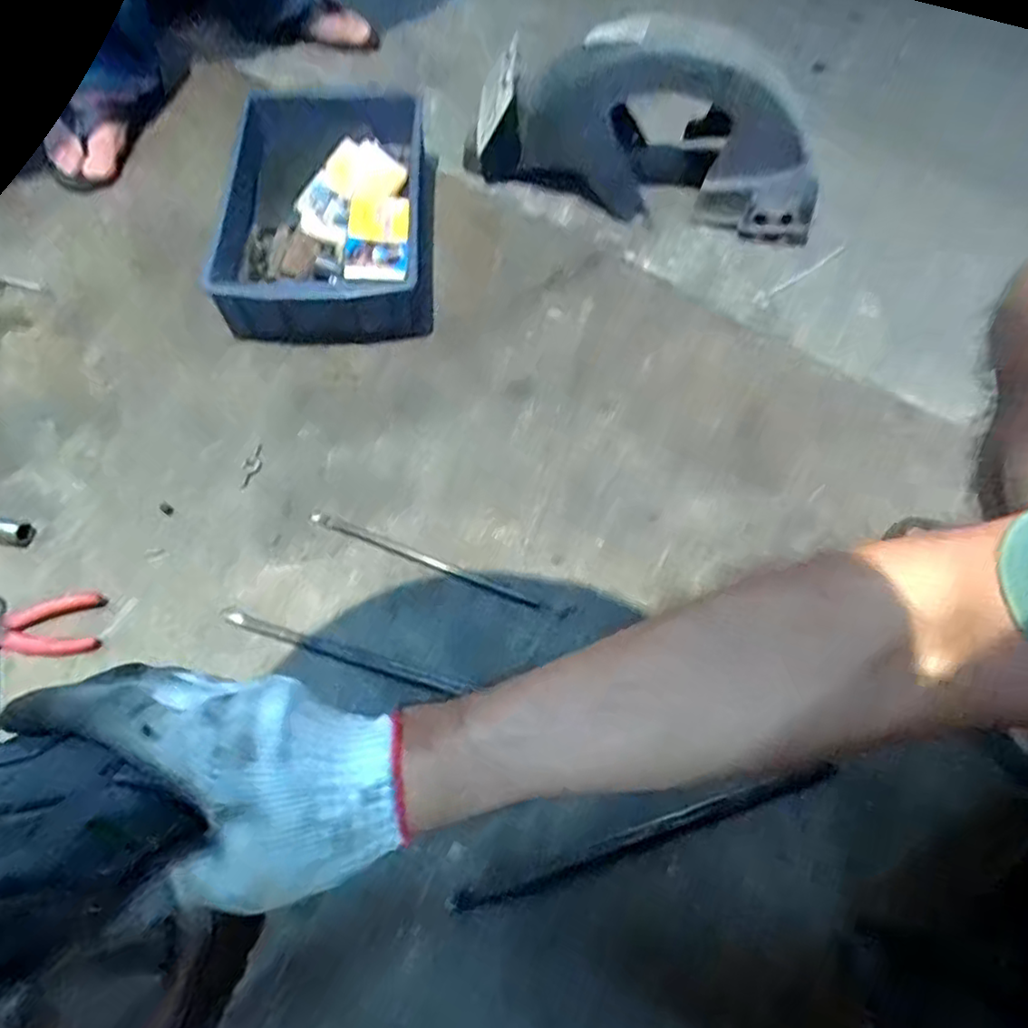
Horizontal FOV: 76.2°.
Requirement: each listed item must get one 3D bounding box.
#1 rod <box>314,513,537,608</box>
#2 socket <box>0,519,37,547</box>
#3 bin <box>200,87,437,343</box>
[{"bbox_3d":[-0.093,0.044,0.653,0.245,0.004,0.013,21,63,10],"label":"rod"},{"bbox_3d":[-0.527,0.013,0.655,0.088,0.019,0.025,8,62,3],"label":"socket"},{"bbox_3d":[-0.226,-0.380,0.830,0.237,0.085,0.376,-2,62,-2],"label":"bin"}]

